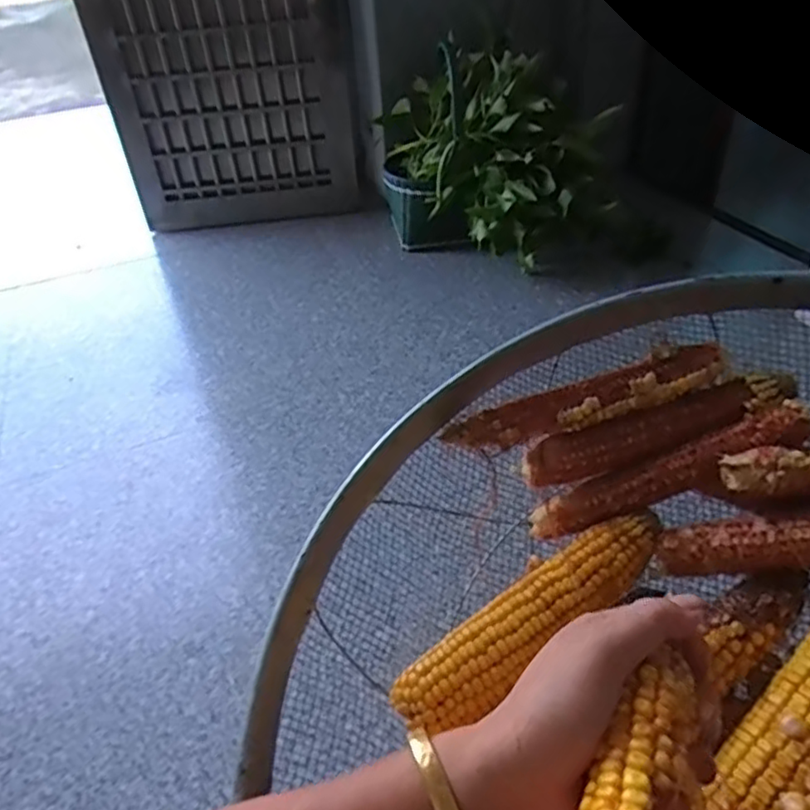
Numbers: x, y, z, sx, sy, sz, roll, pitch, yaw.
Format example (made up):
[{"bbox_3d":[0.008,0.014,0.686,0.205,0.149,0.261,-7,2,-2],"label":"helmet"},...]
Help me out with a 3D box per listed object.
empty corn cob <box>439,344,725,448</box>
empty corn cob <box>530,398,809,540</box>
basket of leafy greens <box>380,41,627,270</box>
[{"bbox_3d":[0.112,-0.002,0.418,0.173,0.021,0.026,-18,43,6],"label":"empty corn cob"},{"bbox_3d":[0.157,0.043,0.404,0.172,0.019,0.023,-28,39,19],"label":"empty corn cob"},{"bbox_3d":[0.177,-0.566,1.497,0.449,0.366,0.409,-1,38,4],"label":"basket of leafy greens"}]

